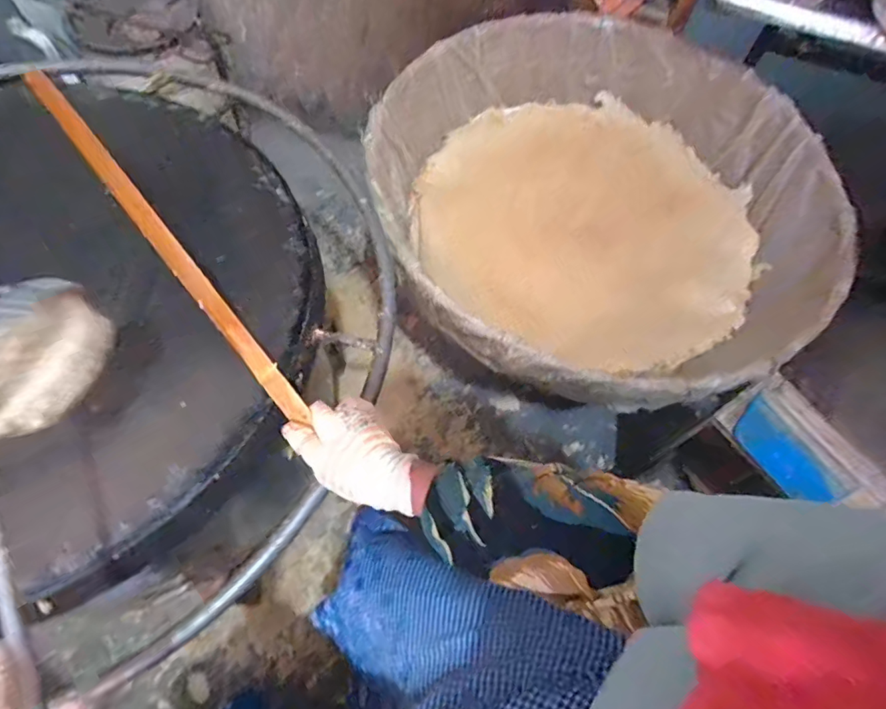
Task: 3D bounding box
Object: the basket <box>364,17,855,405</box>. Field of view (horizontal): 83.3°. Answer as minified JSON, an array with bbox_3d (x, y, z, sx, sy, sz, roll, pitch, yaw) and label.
[{"bbox_3d":[0.263,-0.272,0.894,0.785,0.214,0.741,1,64,-3],"label":"basket"}]

